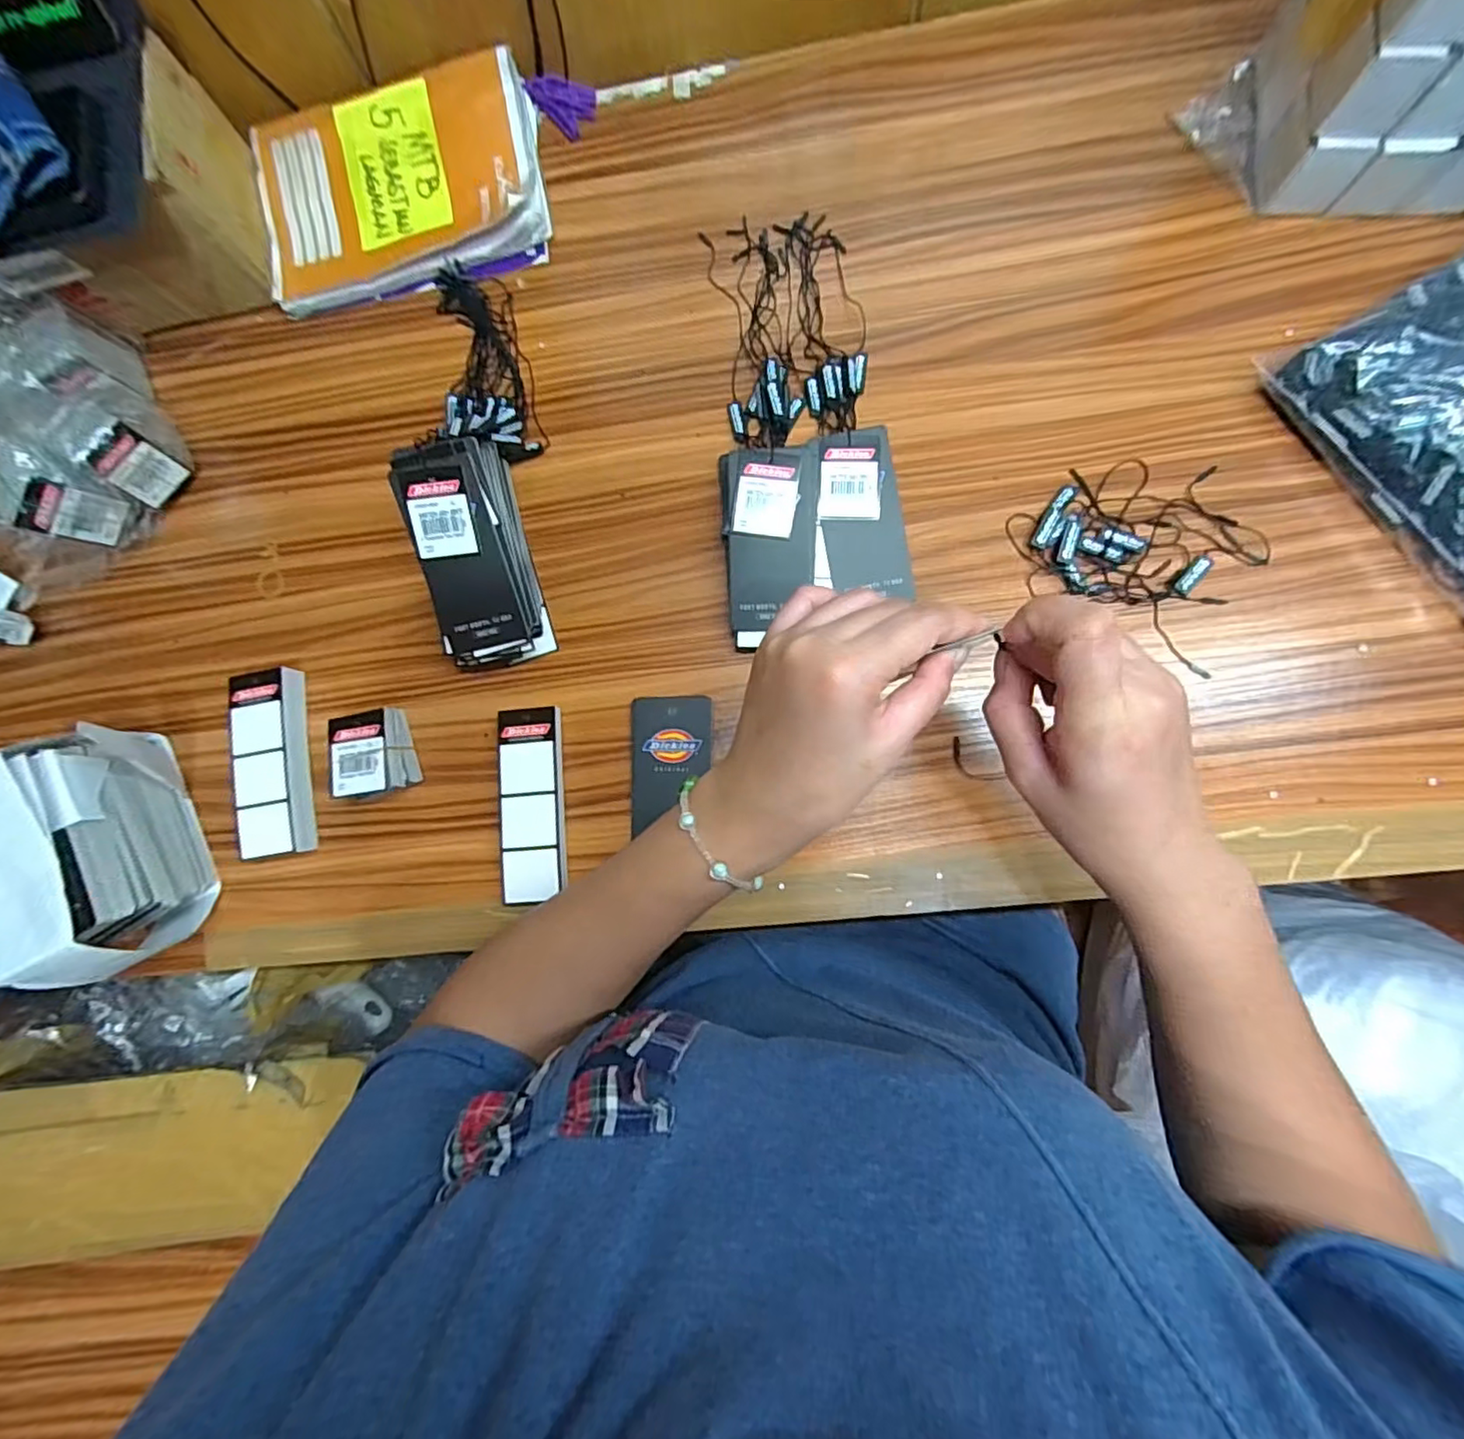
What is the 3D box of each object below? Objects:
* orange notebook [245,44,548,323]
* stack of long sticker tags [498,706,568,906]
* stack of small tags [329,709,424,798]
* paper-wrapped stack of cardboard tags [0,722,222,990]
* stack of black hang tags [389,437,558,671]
[{"bbox_3d":[-0.239,-0.383,0.446,0.201,0.031,0.137,-10,82,5],"label":"orange notebook"},{"bbox_3d":[-0.124,0.053,0.389,0.037,0.018,0.119,-5,83,6],"label":"stack of long sticker tags"},{"bbox_3d":[-0.227,0.022,0.395,0.039,0.036,0.050,-14,82,4],"label":"stack of small tags"},{"bbox_3d":[-0.374,0.076,0.367,0.057,0.106,0.142,-26,81,3],"label":"paper-wrapped stack of cardboard tags"},{"bbox_3d":[-0.159,-0.102,0.382,0.058,0.077,0.129,-12,82,5],"label":"stack of black hang tags"}]

